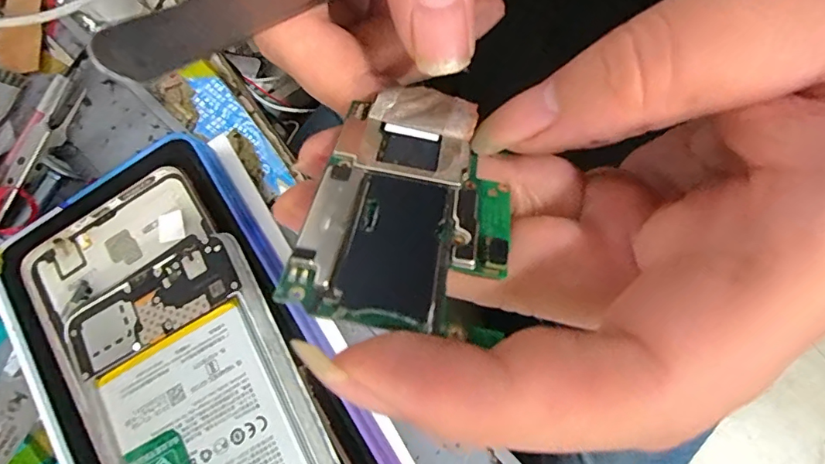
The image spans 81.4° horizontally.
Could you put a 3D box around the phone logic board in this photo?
[{"bbox_3d":[0.000,-0.008,0.099,0.038,0.005,0.061,11,49,0],"label":"phone logic board"}]

